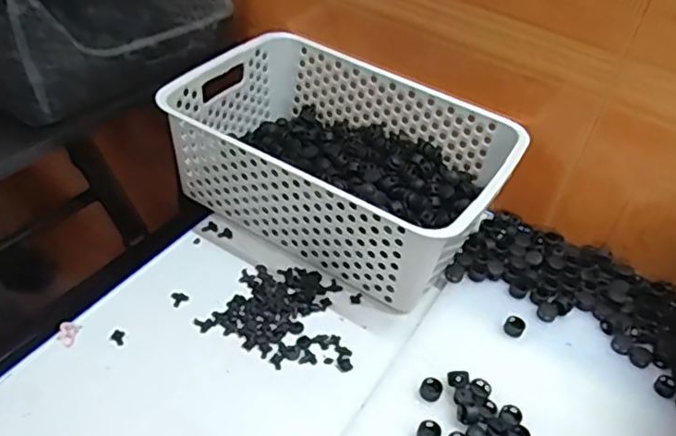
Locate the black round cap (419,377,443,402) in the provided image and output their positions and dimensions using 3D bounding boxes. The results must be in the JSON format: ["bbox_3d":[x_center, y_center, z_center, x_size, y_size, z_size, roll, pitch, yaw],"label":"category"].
[{"bbox_3d":[0.073,0.135,0.499,0.016,0.011,0.018,23,44,17],"label":"black round cap"}]

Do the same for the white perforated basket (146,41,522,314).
[{"bbox_3d":[0.004,-0.057,0.634,0.302,0.109,0.202,25,45,18],"label":"white perforated basket"}]

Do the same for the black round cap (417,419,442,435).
[{"bbox_3d":[0.068,0.158,0.470,0.016,0.009,0.017,4,42,-4],"label":"black round cap"}]

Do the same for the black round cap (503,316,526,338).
[{"bbox_3d":[0.155,0.093,0.555,0.017,0.010,0.019,23,44,17],"label":"black round cap"}]

